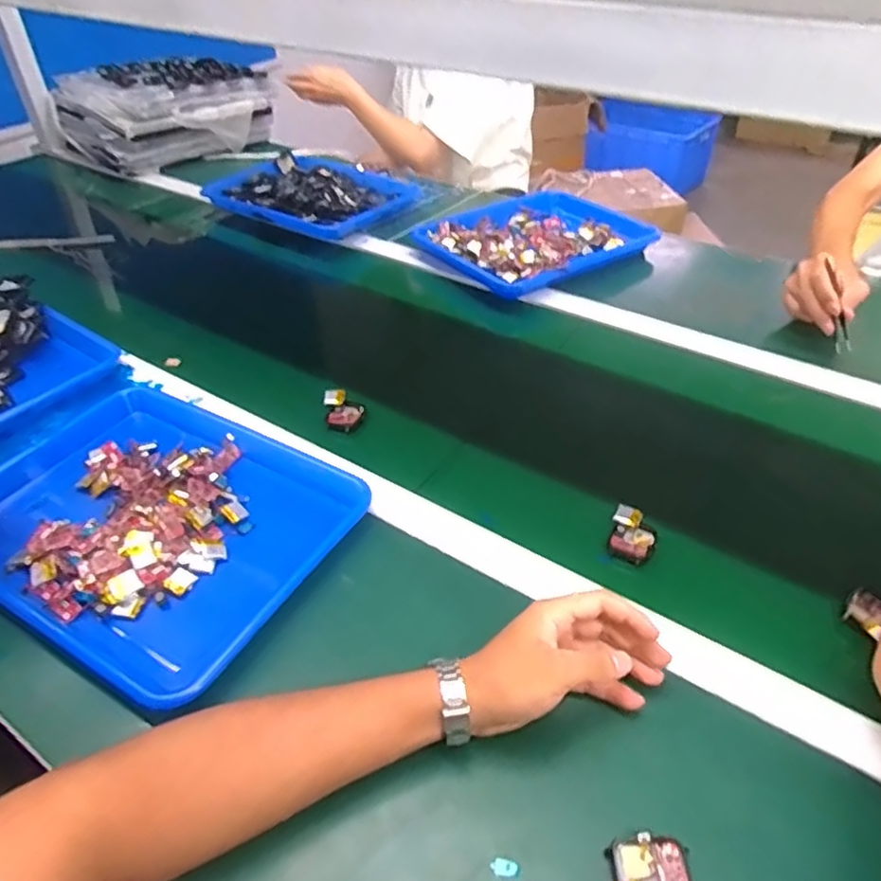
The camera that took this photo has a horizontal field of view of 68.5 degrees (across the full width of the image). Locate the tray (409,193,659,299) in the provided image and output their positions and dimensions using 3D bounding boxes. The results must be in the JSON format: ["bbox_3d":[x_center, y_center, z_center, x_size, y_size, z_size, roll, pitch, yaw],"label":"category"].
[{"bbox_3d":[0.153,-0.321,1.011,0.316,0.035,0.250,-28,48,-28],"label":"tray"}]

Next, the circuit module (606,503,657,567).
[{"bbox_3d":[0.171,0.083,0.573,0.039,0.015,0.048,14,43,16],"label":"circuit module"}]

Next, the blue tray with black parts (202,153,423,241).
[{"bbox_3d":[-0.224,-0.446,1.161,0.333,0.039,0.260,22,46,23],"label":"blue tray with black parts"}]

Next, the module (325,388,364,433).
[{"bbox_3d":[-0.105,-0.032,0.707,0.039,0.006,0.055,-9,63,-11],"label":"module"}]

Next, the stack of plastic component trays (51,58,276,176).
[{"bbox_3d":[-0.563,-0.696,1.353,0.384,0.140,0.274,-30,50,-30],"label":"stack of plastic component trays"}]

